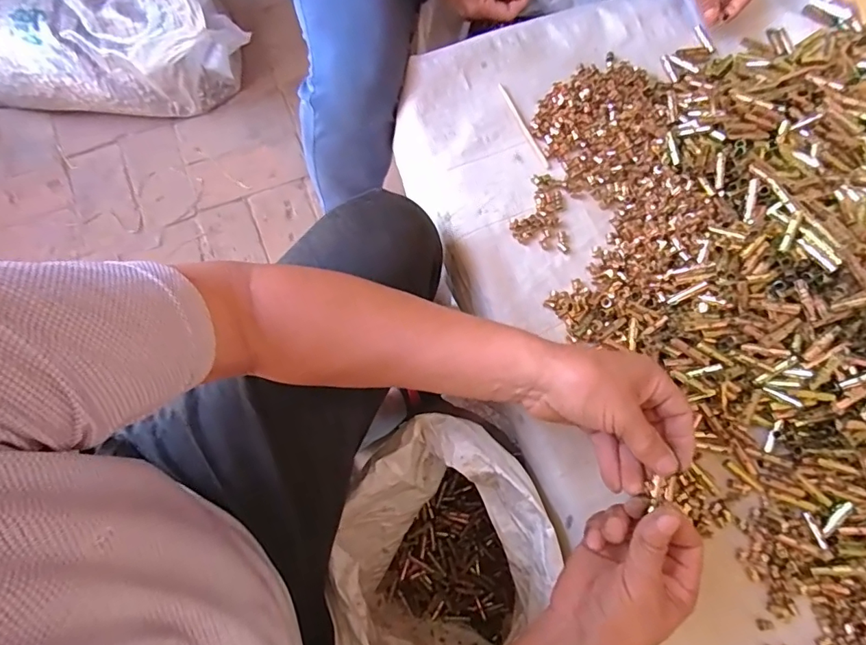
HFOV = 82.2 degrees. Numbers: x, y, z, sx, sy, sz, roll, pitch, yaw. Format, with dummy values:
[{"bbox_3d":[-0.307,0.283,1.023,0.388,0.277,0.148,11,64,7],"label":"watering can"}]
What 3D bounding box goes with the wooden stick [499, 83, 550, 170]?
[{"bbox_3d":[0.105,-0.229,0.578,0.008,0.005,0.121,-23,77,-6],"label":"wooden stick"}]

